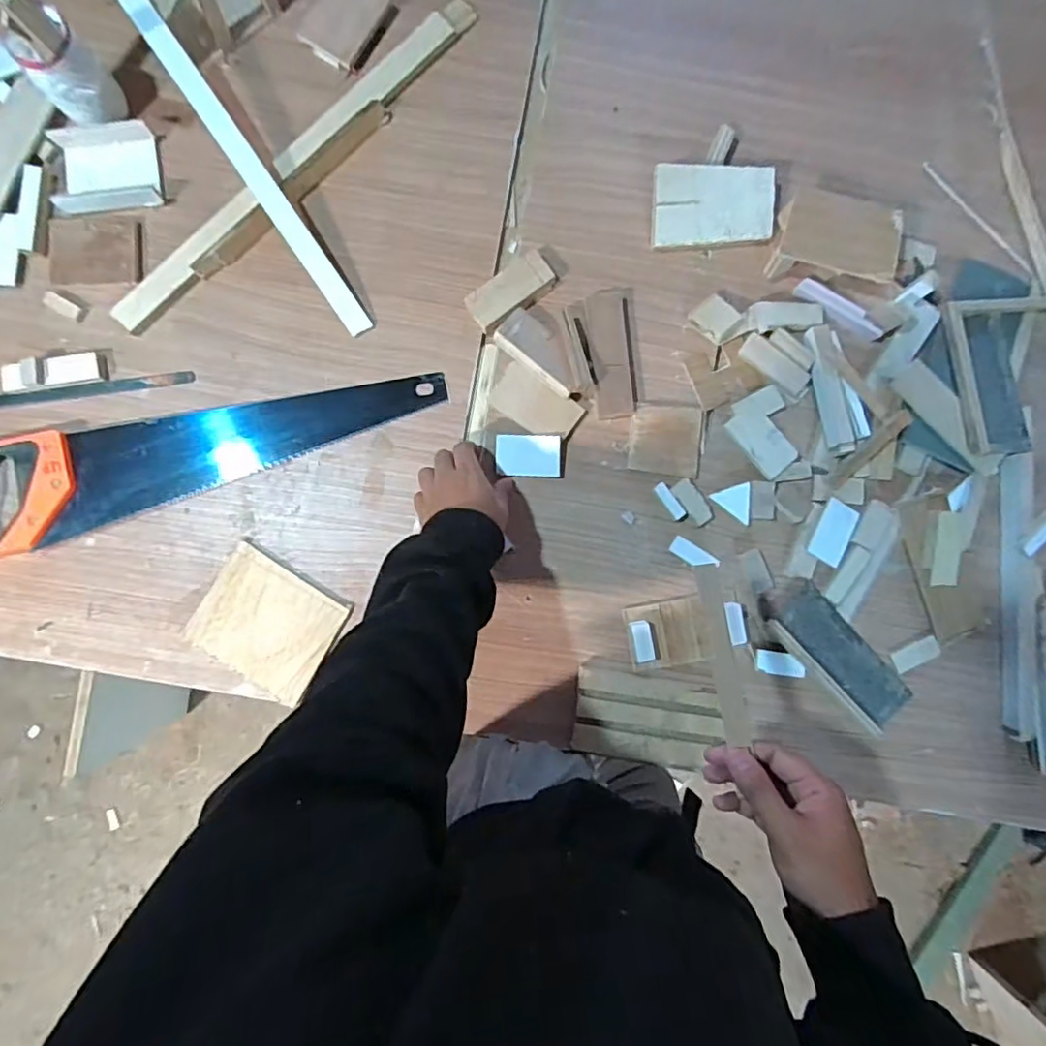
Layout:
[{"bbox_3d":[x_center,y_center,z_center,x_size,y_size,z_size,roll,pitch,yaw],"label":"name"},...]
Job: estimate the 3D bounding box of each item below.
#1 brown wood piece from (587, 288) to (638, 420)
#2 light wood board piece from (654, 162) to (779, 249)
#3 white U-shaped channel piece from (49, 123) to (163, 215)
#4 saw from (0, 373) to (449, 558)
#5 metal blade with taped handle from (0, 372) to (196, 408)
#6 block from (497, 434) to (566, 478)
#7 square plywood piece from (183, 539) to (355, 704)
[{"bbox_3d":[0.097,-0.181,0.637,0.047,0.016,0.135,-6,89,-2],"label":"brown wood piece"},{"bbox_3d":[0.204,-0.341,0.638,0.128,0.008,0.081,-2,99,-3],"label":"light wood board piece"},{"bbox_3d":[-0.438,-0.373,0.629,0.102,0.019,0.087,-7,89,-2],"label":"white U-shaped channel piece"},{"bbox_3d":[-0.336,-0.068,0.624,0.511,0.025,0.107,-13,89,-2],"label":"saw"},{"bbox_3d":[-0.508,-0.130,0.617,0.314,0.009,0.024,-7,89,-2],"label":"metal blade with taped handle"},{"bbox_3d":[0.008,-0.071,0.635,0.072,0.014,0.046,-1,89,-2],"label":"block"},{"bbox_3d":[-0.266,0.105,0.625,0.133,0.010,0.121,32,88,-1],"label":"square plywood piece"}]

